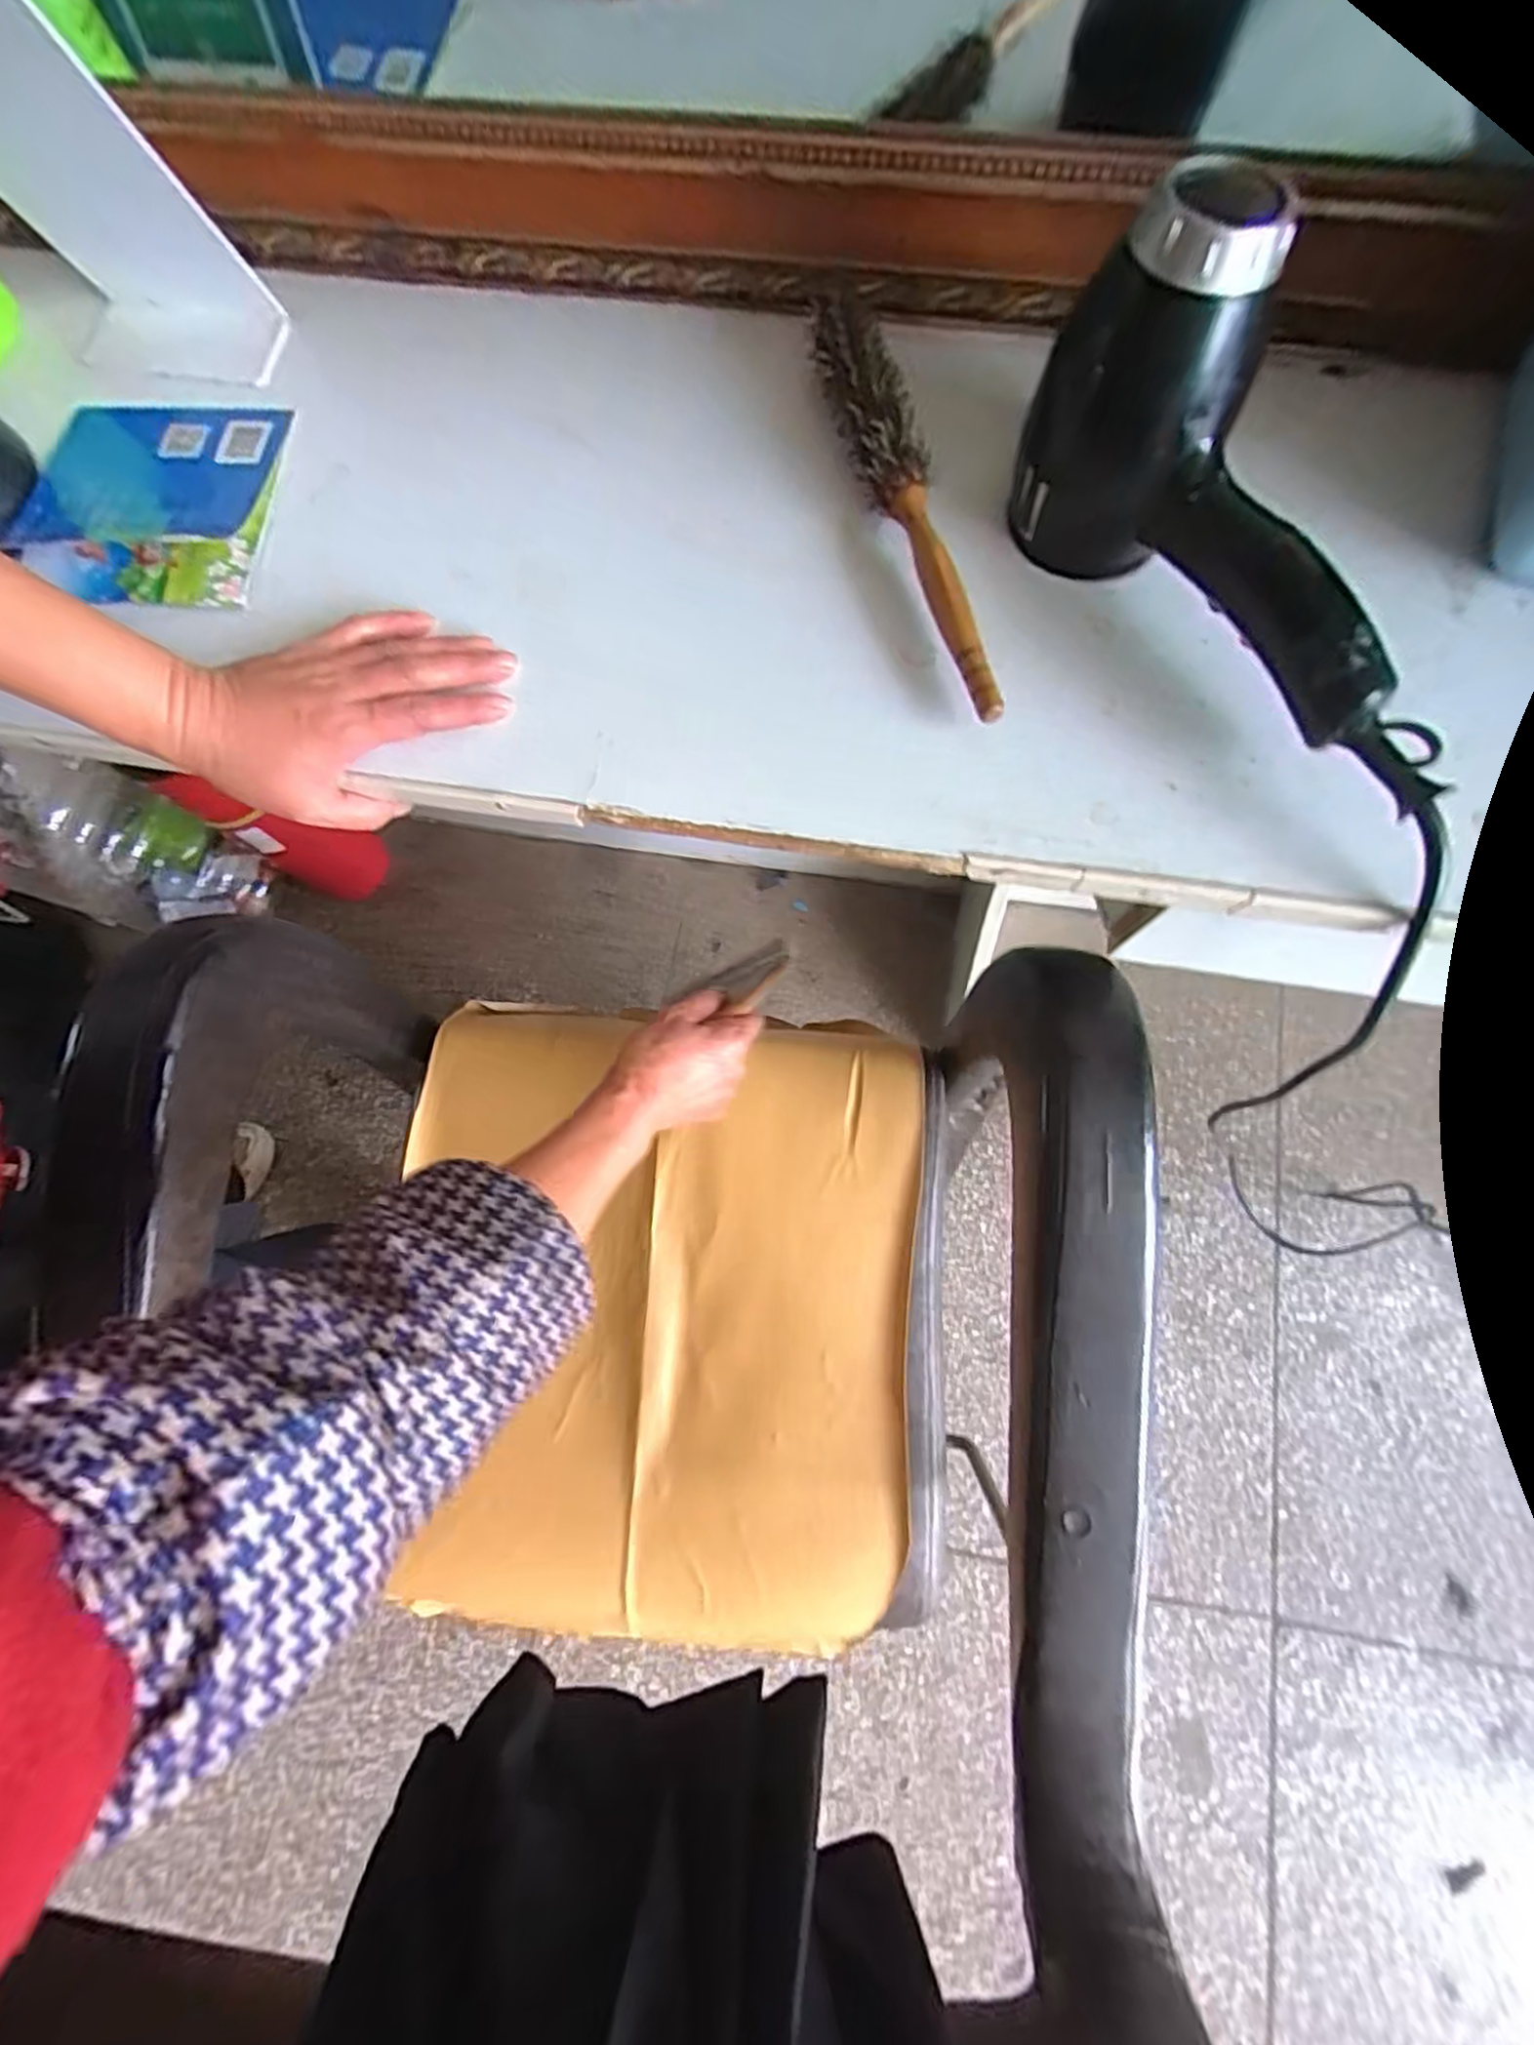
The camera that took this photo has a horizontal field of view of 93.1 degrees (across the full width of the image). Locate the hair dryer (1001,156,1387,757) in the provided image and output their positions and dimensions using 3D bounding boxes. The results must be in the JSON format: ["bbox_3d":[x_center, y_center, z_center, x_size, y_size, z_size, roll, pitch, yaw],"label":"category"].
[{"bbox_3d":[0.199,-0.222,0.324,0.068,0.119,0.211,-34,92,-6],"label":"hair dryer"}]

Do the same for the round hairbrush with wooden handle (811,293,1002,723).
[{"bbox_3d":[0.075,-0.259,0.364,0.029,0.046,0.236,-19,76,-2],"label":"round hairbrush with wooden handle"}]

